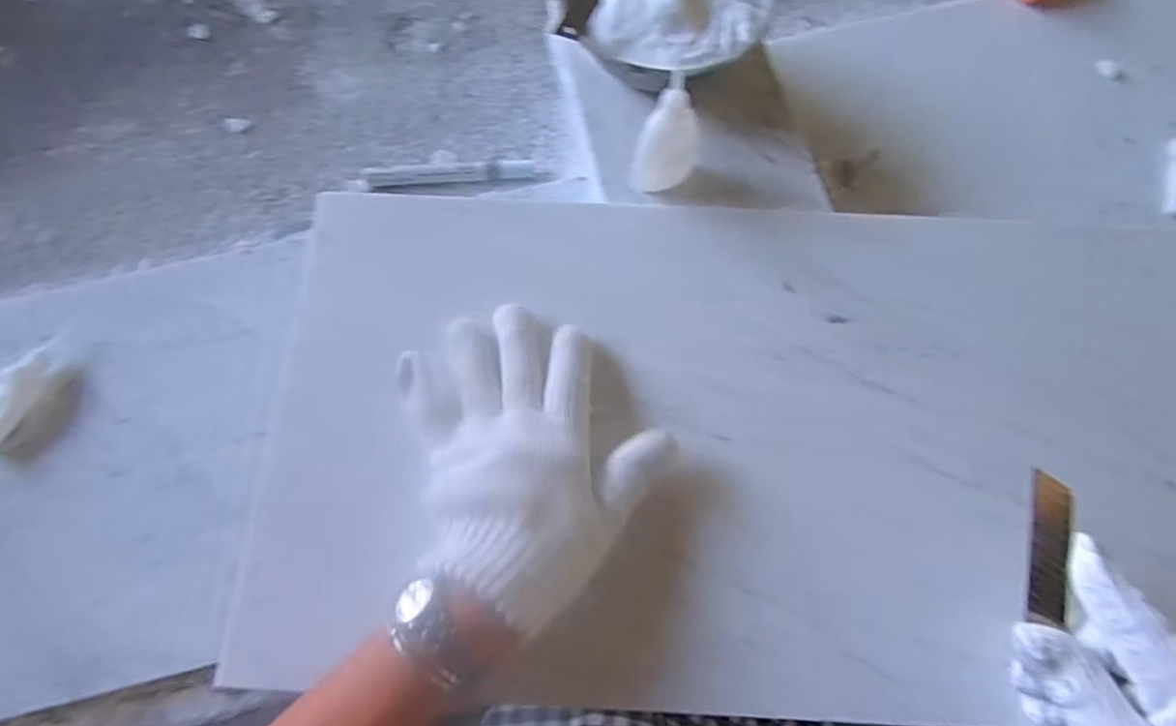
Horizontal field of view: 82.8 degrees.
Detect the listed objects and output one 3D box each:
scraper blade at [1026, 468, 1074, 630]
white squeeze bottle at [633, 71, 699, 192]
[{"bbox_3d":[0.225,0.089,0.324,0.018,0.004,0.068,6,86,12],"label":"scraper blade"},{"bbox_3d":[0.050,-0.138,0.412,0.037,0.075,0.031,15,70,4],"label":"white squeeze bottle"}]

